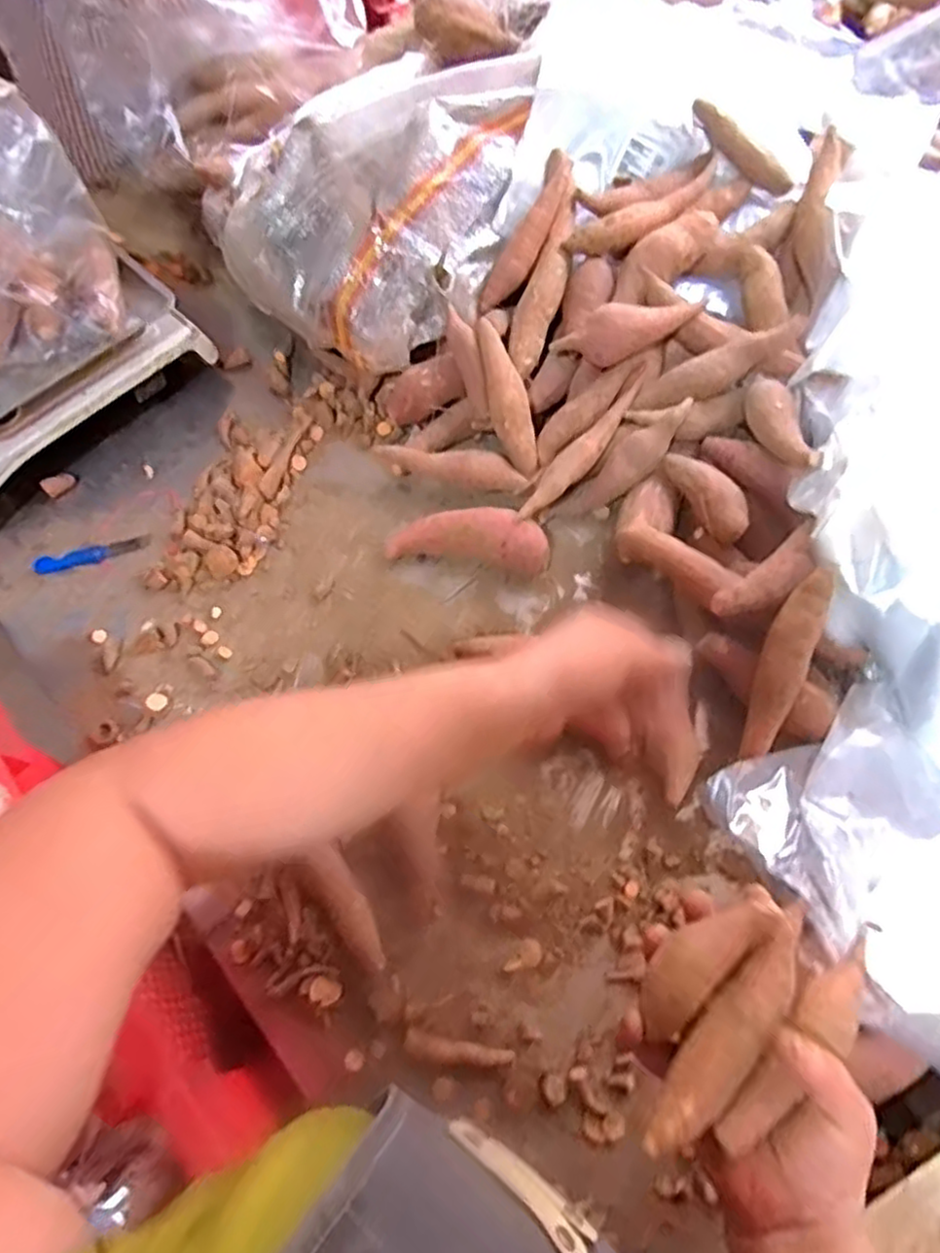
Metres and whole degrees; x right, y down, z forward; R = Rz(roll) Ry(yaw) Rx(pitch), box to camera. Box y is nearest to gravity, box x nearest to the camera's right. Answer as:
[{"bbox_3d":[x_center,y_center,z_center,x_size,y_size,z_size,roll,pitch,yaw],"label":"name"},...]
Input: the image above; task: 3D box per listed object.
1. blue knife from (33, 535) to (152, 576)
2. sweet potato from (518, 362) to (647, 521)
[{"bbox_3d":[-0.372,-0.071,0.694,0.114,0.011,0.019,-11,66,-4],"label":"blue knife"},{"bbox_3d":[0.109,-0.171,0.658,0.029,0.030,0.190,36,72,16],"label":"sweet potato"}]

